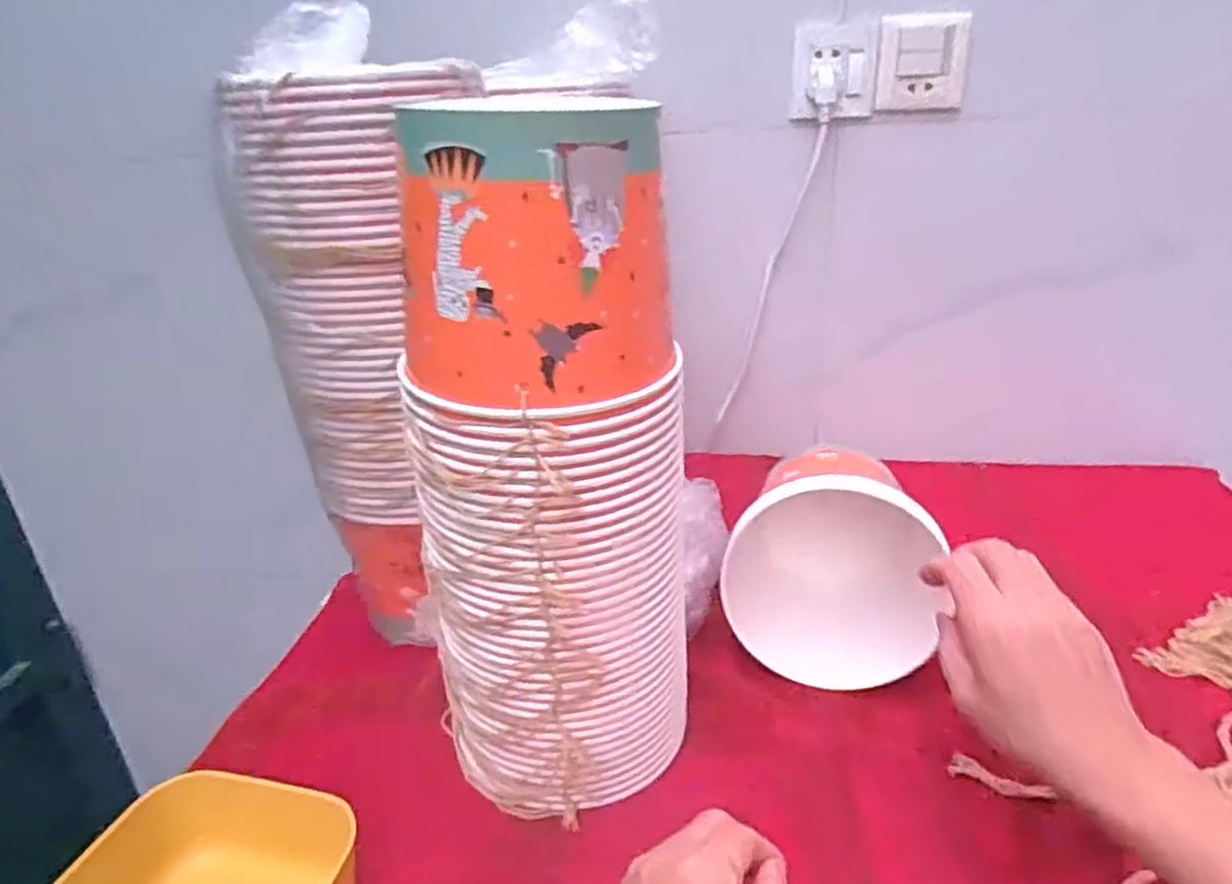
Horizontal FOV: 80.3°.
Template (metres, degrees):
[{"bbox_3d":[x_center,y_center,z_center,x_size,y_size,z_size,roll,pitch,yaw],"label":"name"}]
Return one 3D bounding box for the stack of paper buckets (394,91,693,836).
[{"bbox_3d":[-0.035,0.032,0.417,0.133,0.396,0.124,13,29,32],"label":"stack of paper buckets"}]

